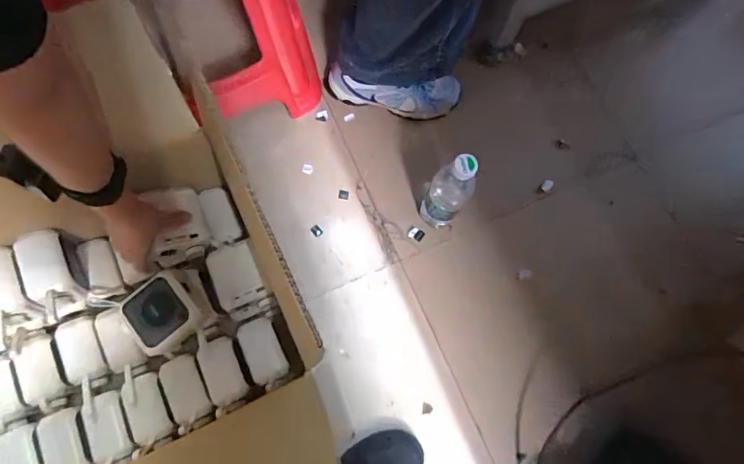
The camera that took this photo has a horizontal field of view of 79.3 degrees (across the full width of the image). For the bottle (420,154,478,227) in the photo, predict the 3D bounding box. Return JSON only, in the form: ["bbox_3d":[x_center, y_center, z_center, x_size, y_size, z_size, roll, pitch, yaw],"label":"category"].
[{"bbox_3d":[0.118,-0.060,0.707,0.063,0.233,0.053,30,77,4],"label":"bottle"}]

